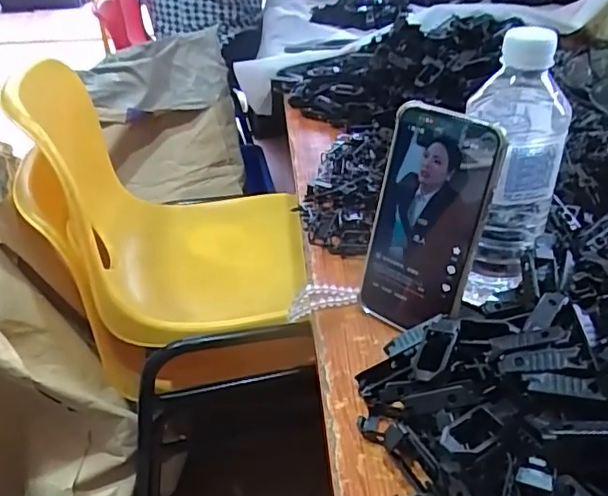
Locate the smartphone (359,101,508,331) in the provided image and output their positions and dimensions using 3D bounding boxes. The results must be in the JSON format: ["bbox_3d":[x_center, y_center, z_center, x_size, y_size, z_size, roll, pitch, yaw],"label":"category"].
[{"bbox_3d":[0.087,-0.015,0.416,0.080,0.164,0.007,26,28,32],"label":"smartphone"}]

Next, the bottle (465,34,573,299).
[{"bbox_3d":[0.148,-0.047,0.419,0.067,0.206,0.060,11,38,20],"label":"bottle"}]

